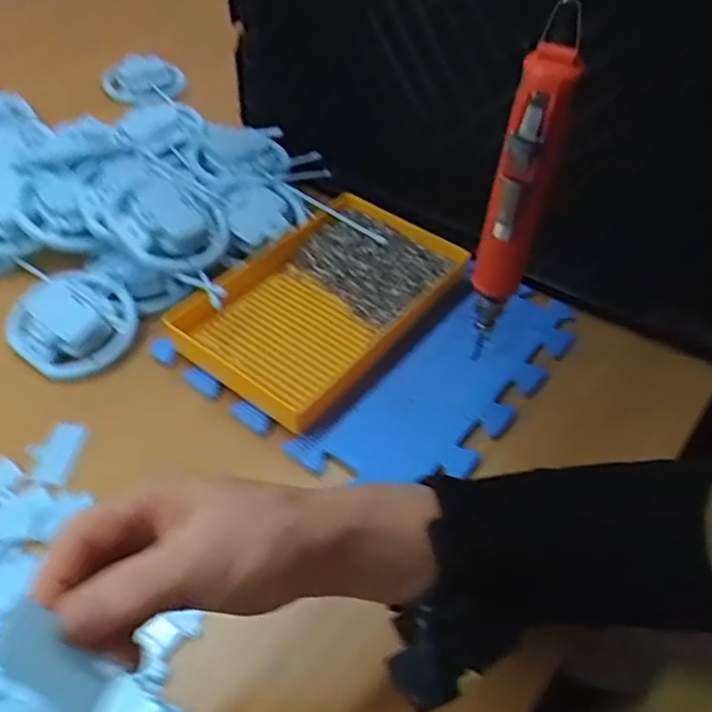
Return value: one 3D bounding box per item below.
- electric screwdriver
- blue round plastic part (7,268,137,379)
[{"bbox_3d":[0.098,-0.082,0.416,0.033,0.208,0.031,13,48,8],"label":"electric screwdriver"},{"bbox_3d":[-0.240,-0.034,0.562,0.089,0.030,0.099,29,52,21],"label":"blue round plastic part"}]

